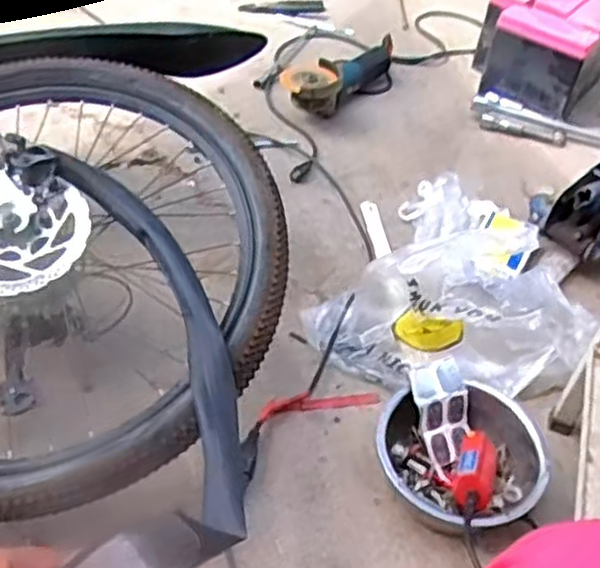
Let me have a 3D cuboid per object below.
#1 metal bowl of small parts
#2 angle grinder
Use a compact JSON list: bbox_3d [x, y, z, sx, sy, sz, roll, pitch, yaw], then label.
[{"bbox_3d":[0.176,0.202,0.853,0.182,0.085,0.170,3,44,-3],"label":"metal bowl of small parts"},{"bbox_3d":[0.099,-0.400,1.447,0.092,0.085,0.353,34,51,25],"label":"angle grinder"}]

